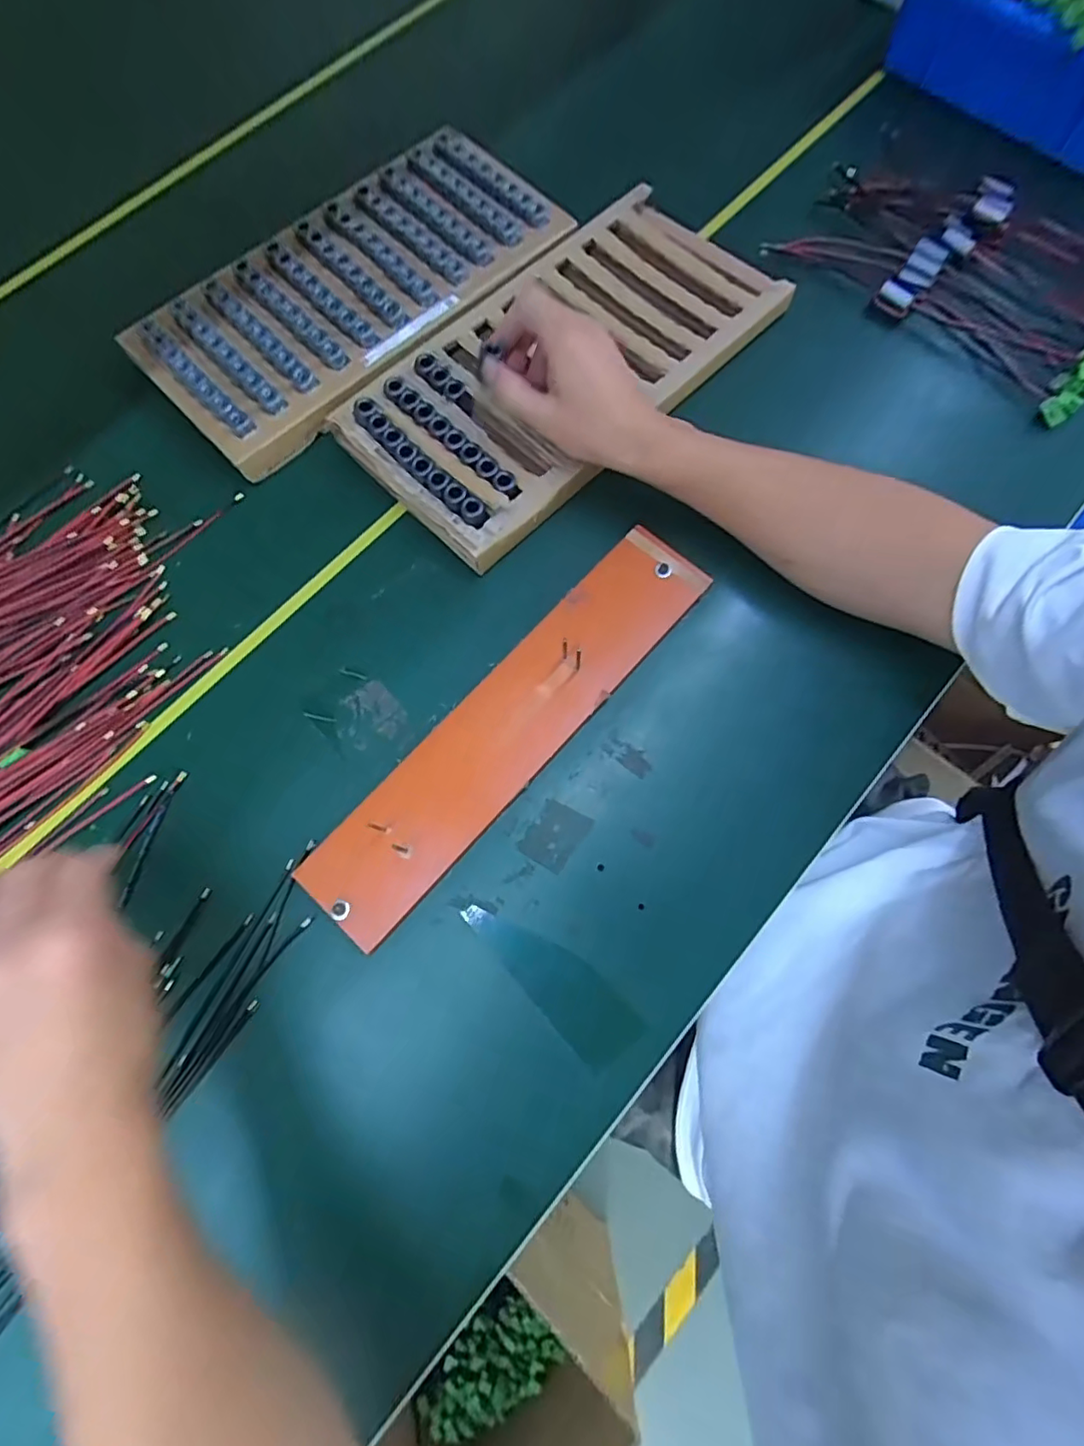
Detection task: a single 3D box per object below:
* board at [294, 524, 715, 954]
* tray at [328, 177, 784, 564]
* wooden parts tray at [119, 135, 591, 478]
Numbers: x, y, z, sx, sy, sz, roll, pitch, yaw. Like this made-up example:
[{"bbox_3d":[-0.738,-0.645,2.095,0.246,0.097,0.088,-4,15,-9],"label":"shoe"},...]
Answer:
[{"bbox_3d":[-0.020,-0.003,0.401,0.074,0.012,0.334,41,79,11],"label":"board"},{"bbox_3d":[0.013,-0.290,0.472,0.188,0.029,0.351,42,80,9],"label":"tray"},{"bbox_3d":[-0.159,-0.364,0.494,0.347,0.030,0.172,-42,80,-9],"label":"wooden parts tray"}]

